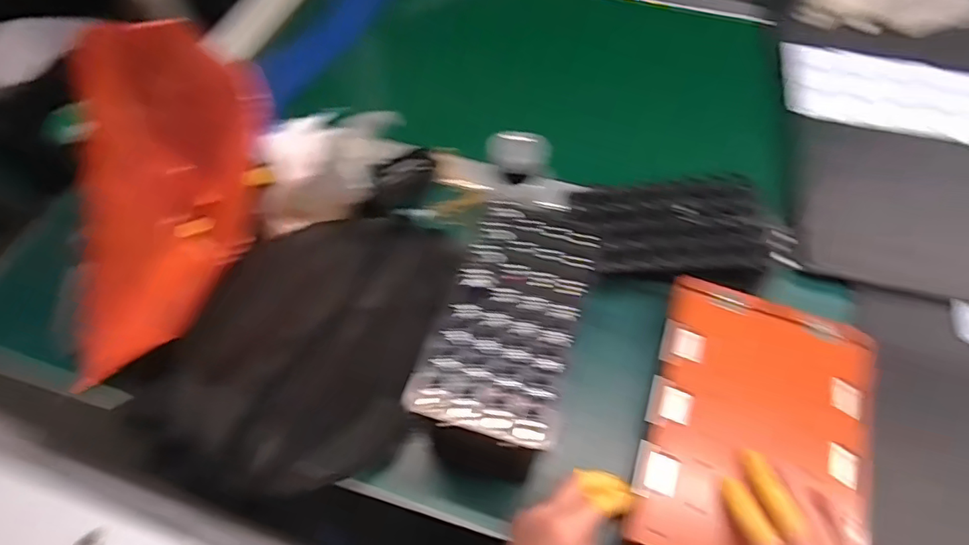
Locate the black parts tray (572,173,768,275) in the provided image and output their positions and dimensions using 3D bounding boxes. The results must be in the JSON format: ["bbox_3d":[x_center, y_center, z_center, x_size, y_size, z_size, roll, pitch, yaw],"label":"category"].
[{"bbox_3d":[0.195,-0.055,0.547,0.189,0.024,0.119,-1,59,0],"label":"black parts tray"}]

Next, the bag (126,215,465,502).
[{"bbox_3d":[-0.179,0.062,0.506,0.245,0.068,0.289,14,60,9],"label":"bag"}]

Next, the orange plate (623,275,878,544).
[{"bbox_3d":[0.232,0.129,0.444,0.176,0.020,0.246,17,61,11],"label":"orange plate"}]

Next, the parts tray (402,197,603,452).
[{"bbox_3d":[0.024,0.027,0.409,0.101,0.022,0.200,16,60,10],"label":"parts tray"}]

